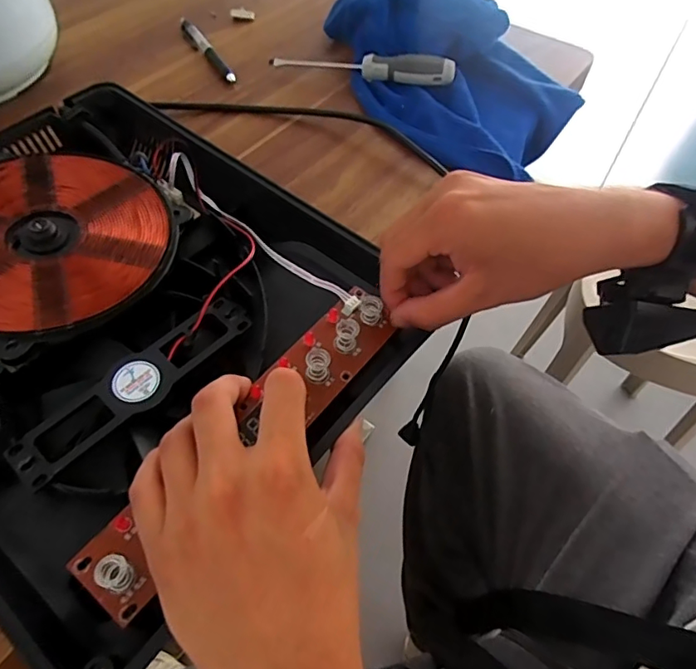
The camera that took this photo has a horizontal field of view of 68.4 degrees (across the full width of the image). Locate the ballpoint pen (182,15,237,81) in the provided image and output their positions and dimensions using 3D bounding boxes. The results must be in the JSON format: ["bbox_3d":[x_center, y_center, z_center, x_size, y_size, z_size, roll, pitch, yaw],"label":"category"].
[{"bbox_3d":[-0.154,-0.310,0.557,0.016,0.014,0.151,-26,61,-19],"label":"ballpoint pen"}]

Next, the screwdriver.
[{"bbox_3d":[0.011,-0.267,0.508,0.186,0.032,0.021,12,56,6],"label":"screwdriver"}]

